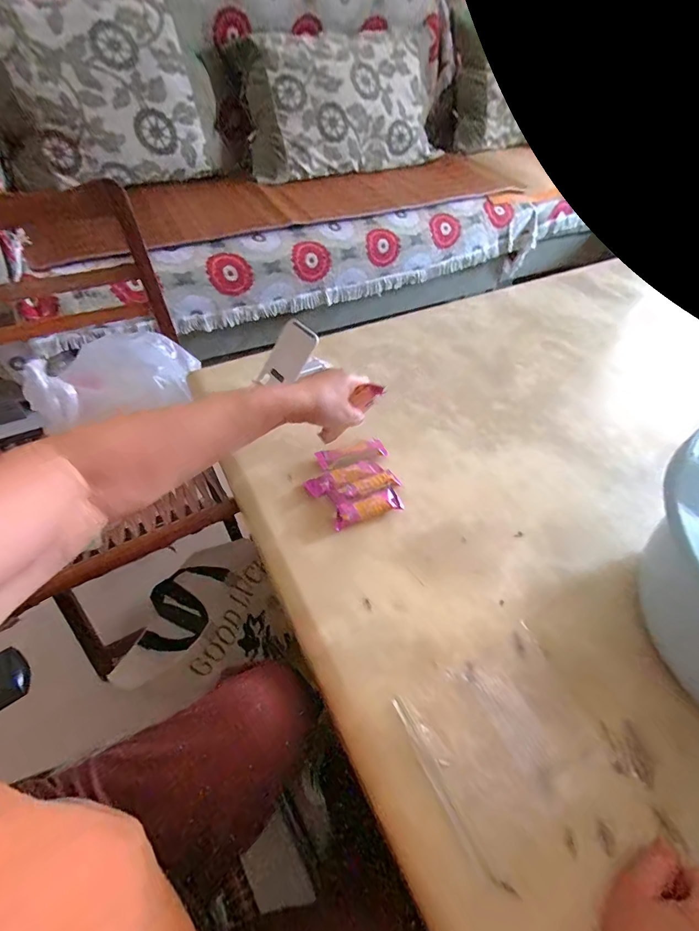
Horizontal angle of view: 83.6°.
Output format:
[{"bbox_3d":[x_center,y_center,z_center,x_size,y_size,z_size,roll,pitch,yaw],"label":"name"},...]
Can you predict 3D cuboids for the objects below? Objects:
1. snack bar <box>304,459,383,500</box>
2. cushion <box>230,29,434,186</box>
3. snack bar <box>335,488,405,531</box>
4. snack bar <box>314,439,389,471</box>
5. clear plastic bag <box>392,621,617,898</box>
[{"bbox_3d":[-0.007,0.014,0.504,0.098,0.007,0.029,-18,55,-18],"label":"snack bar"},{"bbox_3d":[-0.030,-1.198,1.300,0.652,0.376,0.140,-20,29,-12],"label":"cushion"},{"bbox_3d":[0.021,0.052,0.475,0.083,0.013,0.027,-15,54,-15],"label":"snack bar"},{"bbox_3d":[0.003,-0.014,0.533,0.093,0.010,0.029,-10,53,-11],"label":"snack bar"},{"bbox_3d":[0.142,0.239,0.350,0.156,0.005,0.133,-21,55,-21],"label":"clear plastic bag"}]

